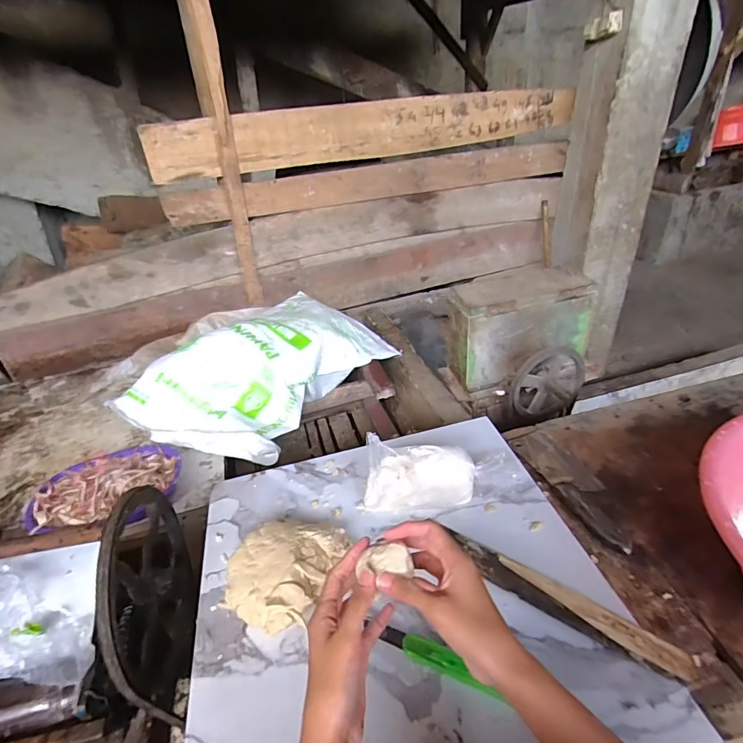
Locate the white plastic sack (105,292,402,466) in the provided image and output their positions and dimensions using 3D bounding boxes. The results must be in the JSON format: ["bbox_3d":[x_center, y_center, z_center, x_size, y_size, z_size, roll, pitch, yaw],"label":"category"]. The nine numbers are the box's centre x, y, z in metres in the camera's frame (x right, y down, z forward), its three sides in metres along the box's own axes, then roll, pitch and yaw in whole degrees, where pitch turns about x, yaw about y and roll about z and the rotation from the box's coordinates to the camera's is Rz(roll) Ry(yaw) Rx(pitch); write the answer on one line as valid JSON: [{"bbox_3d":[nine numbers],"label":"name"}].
[{"bbox_3d":[-0.286,-0.021,1.238,0.406,0.200,0.672,19,40,32],"label":"white plastic sack"}]

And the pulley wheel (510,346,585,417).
[{"bbox_3d":[0.439,0.028,1.110,0.204,0.168,0.066,-42,23,-1],"label":"pulley wheel"}]

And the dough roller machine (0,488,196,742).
[{"bbox_3d":[-0.385,0.328,0.580,0.223,0.281,0.298,-6,33,-3],"label":"dough roller machine"}]

